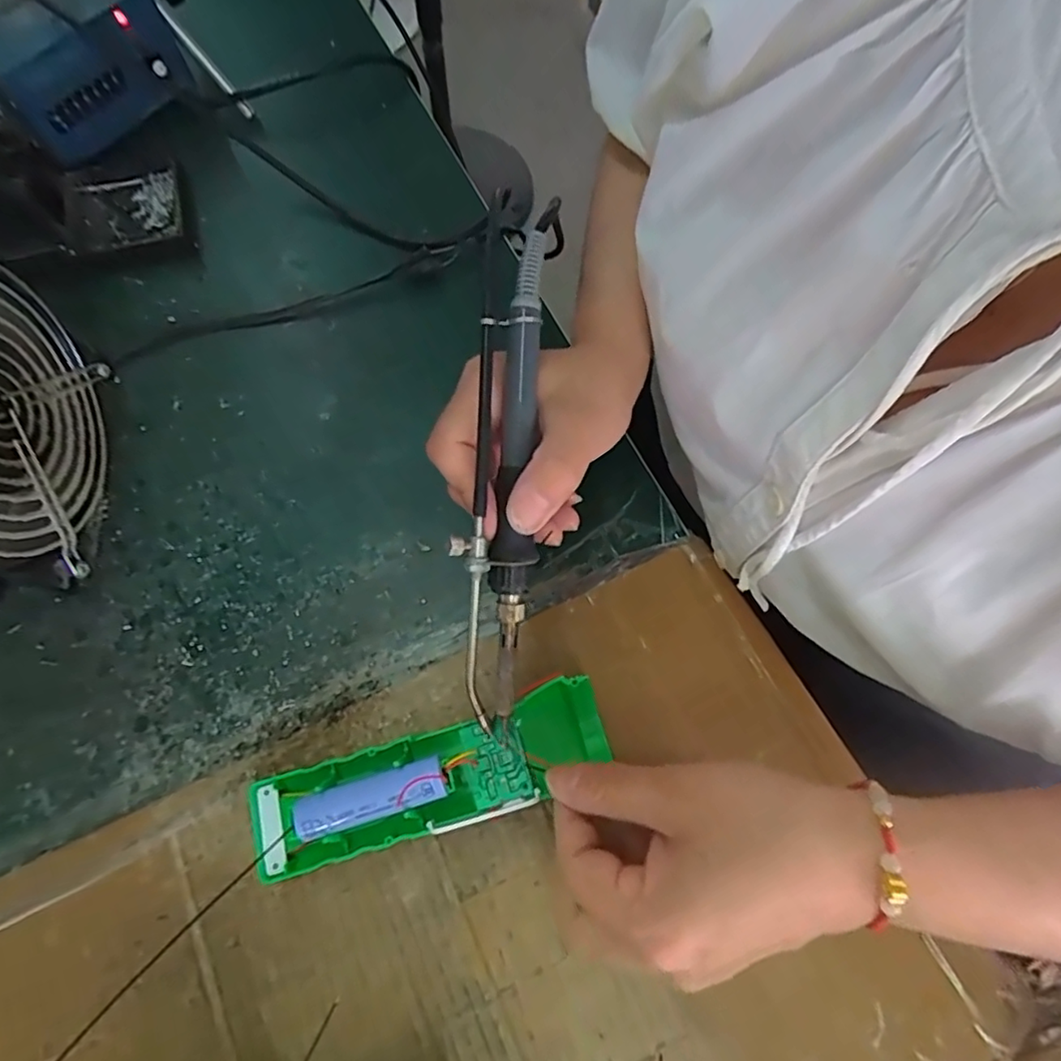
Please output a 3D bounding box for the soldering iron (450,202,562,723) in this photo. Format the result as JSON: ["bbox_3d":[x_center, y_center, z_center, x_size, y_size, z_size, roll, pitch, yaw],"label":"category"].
[{"bbox_3d":[-0.012,-0.026,0.242,0.029,0.017,0.208,4,93,-1],"label":"soldering iron"}]

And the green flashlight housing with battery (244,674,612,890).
[{"bbox_3d":[-0.044,0.109,0.263,0.159,0.032,0.045,-17,70,-5],"label":"green flashlight housing with battery"}]

